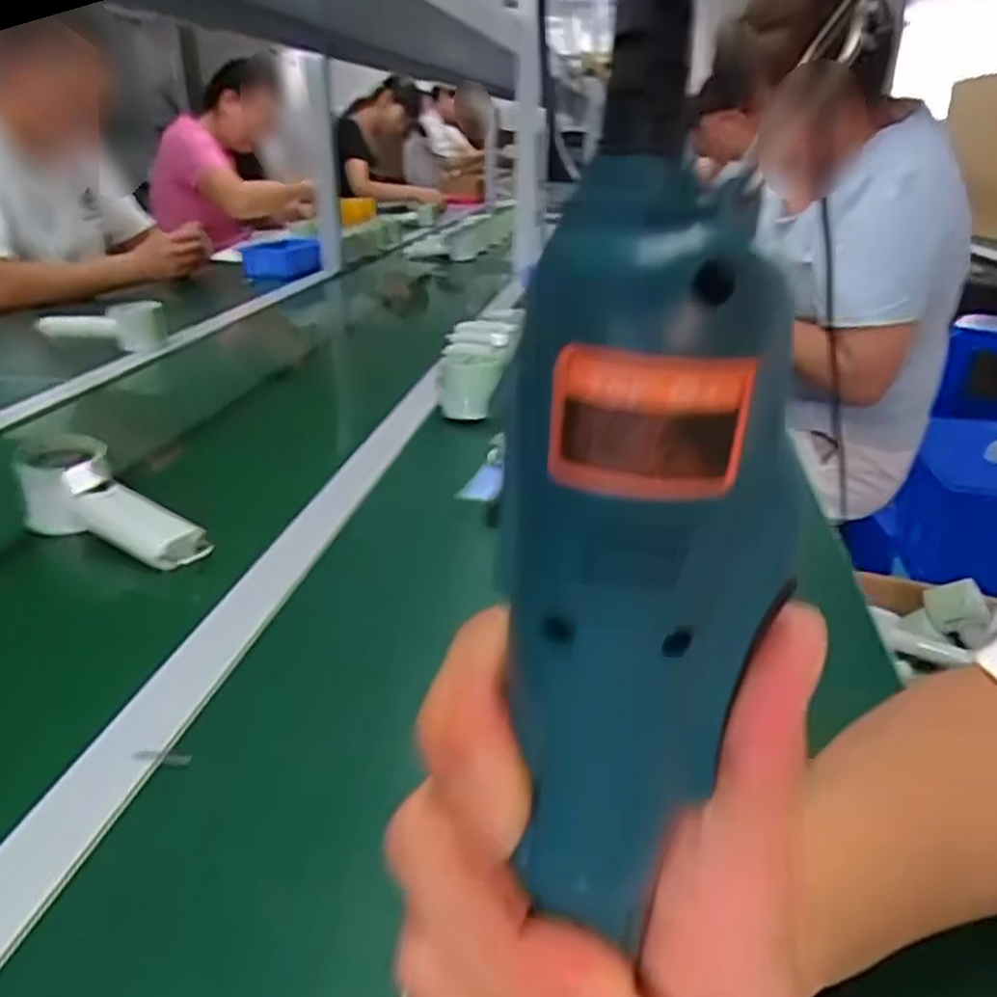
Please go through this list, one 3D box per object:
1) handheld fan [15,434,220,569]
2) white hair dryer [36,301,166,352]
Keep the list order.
[{"bbox_3d":[-0.301,0.011,0.607,0.183,0.064,0.057,25,32,17],"label":"handheld fan"},{"bbox_3d":[-0.562,-0.250,1.095,0.176,0.060,0.056,6,26,11],"label":"white hair dryer"}]

